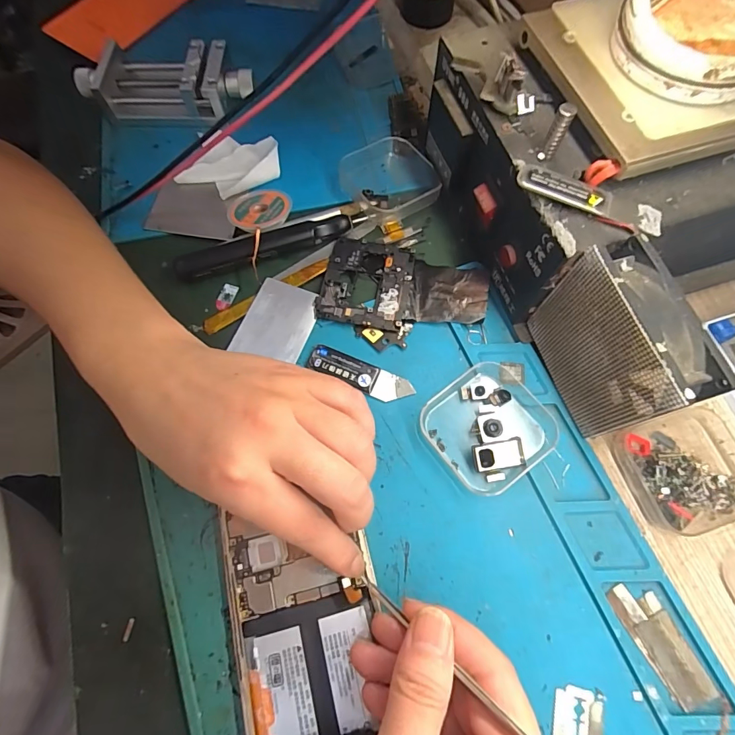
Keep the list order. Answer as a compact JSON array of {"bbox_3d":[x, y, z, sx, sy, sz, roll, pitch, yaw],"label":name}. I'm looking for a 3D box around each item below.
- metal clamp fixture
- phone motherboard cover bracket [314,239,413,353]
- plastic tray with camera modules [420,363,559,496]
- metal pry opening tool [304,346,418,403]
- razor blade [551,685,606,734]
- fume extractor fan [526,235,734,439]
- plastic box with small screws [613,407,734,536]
[{"bbox_3d":[-0.162,-0.227,0.331,0.136,0.033,0.058,8,69,4],"label":"metal clamp fixture"},{"bbox_3d":[0.000,-0.053,0.278,0.062,0.004,0.075,12,69,5],"label":"phone motherboard cover bracket"},{"bbox_3d":[0.072,0.033,0.241,0.068,0.014,0.064,-34,72,-11],"label":"plastic tray with camera modules"},{"bbox_3d":[-0.005,0.004,0.258,0.067,0.005,0.018,22,71,9],"label":"metal pry opening tool"},{"bbox_3d":[0.098,0.175,0.192,0.024,0.004,0.043,15,70,7],"label":"razor blade"},{"bbox_3d":[0.127,-0.010,0.216,0.029,0.083,0.079,-17,69,-5],"label":"fume extractor fan"},{"bbox_3d":[0.188,0.057,0.234,0.071,0.019,0.062,-18,70,-6],"label":"plastic box with small screws"}]

